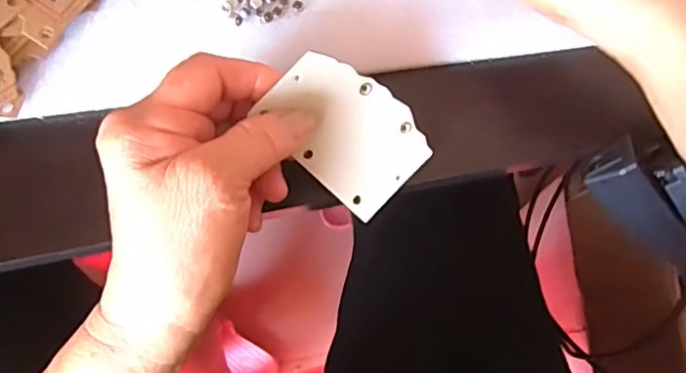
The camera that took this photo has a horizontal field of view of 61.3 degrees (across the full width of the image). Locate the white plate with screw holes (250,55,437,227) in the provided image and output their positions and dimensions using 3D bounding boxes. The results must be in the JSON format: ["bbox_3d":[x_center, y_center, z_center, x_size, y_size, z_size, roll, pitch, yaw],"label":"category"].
[{"bbox_3d":[0.003,-0.027,0.285,0.054,0.005,0.083,-45,117,3],"label":"white plate with screw holes"}]

